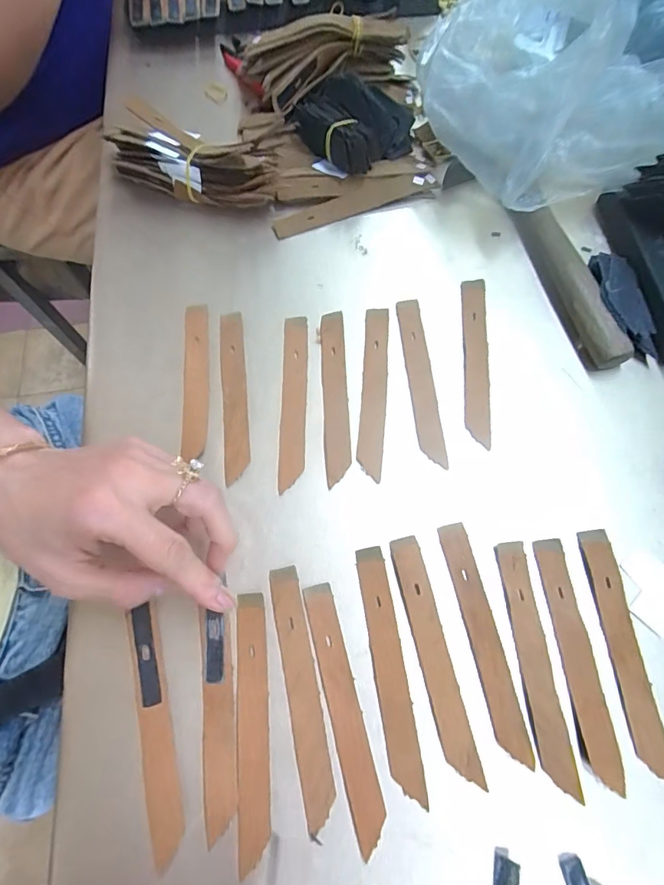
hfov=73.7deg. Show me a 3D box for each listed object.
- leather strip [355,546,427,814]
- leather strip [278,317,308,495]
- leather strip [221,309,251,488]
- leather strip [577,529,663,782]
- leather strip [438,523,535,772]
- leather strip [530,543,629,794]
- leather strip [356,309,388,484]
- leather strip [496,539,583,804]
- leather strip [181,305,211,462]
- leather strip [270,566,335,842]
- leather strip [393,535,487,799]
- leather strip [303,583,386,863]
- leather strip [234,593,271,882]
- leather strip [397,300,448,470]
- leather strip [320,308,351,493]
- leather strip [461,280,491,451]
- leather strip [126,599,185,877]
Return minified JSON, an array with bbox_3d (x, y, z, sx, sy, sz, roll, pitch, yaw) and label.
[{"bbox_3d":[0.031,0.121,0.241,0.017,0.004,0.124,-9,70,-2],"label":"leather strip"},{"bbox_3d":[-0.025,-0.029,0.301,0.017,0.005,0.123,0,72,-1],"label":"leather strip"},{"bbox_3d":[-0.066,-0.034,0.304,0.016,0.004,0.124,-4,70,-9],"label":"leather strip"},{"bbox_3d":[0.160,0.111,0.242,0.018,0.004,0.123,-5,70,0],"label":"leather strip"},{"bbox_3d":[0.084,0.107,0.245,0.018,0.004,0.122,-11,70,-3],"label":"leather strip"},{"bbox_3d":[0.134,0.116,0.240,0.017,0.004,0.122,-6,70,-1],"label":"leather strip"},{"bbox_3d":[0.028,-0.037,0.299,0.016,0.004,0.123,4,70,3],"label":"leather strip"},{"bbox_3d":[0.110,0.118,0.241,0.017,0.004,0.123,-5,70,0],"label":"leather strip"},{"bbox_3d":[-0.094,-0.046,0.309,0.019,0.004,0.114,-6,71,5],"label":"leather strip"},{"bbox_3d":[-0.016,0.132,0.239,0.017,0.004,0.124,-12,70,-3],"label":"leather strip"},{"bbox_3d":[0.056,0.115,0.243,0.018,0.004,0.123,-13,70,-3],"label":"leather strip"},{"bbox_3d":[0.007,0.140,0.235,0.016,0.004,0.124,-14,70,-4],"label":"leather strip"},{"bbox_3d":[-0.043,0.147,0.235,0.017,0.004,0.124,-5,70,0],"label":"leather strip"},{"bbox_3d":[0.060,-0.044,0.302,0.016,0.006,0.122,-5,70,-1],"label":"leather strip"},{"bbox_3d":[0.002,-0.032,0.299,0.016,0.006,0.122,-3,70,1],"label":"leather strip"},{"bbox_3d":[0.099,-0.058,0.305,0.016,0.004,0.124,1,73,9],"label":"leather strip"},{"bbox_3d":[-0.093,0.149,0.234,0.018,0.006,0.117,-15,71,-5],"label":"leather strip"}]

